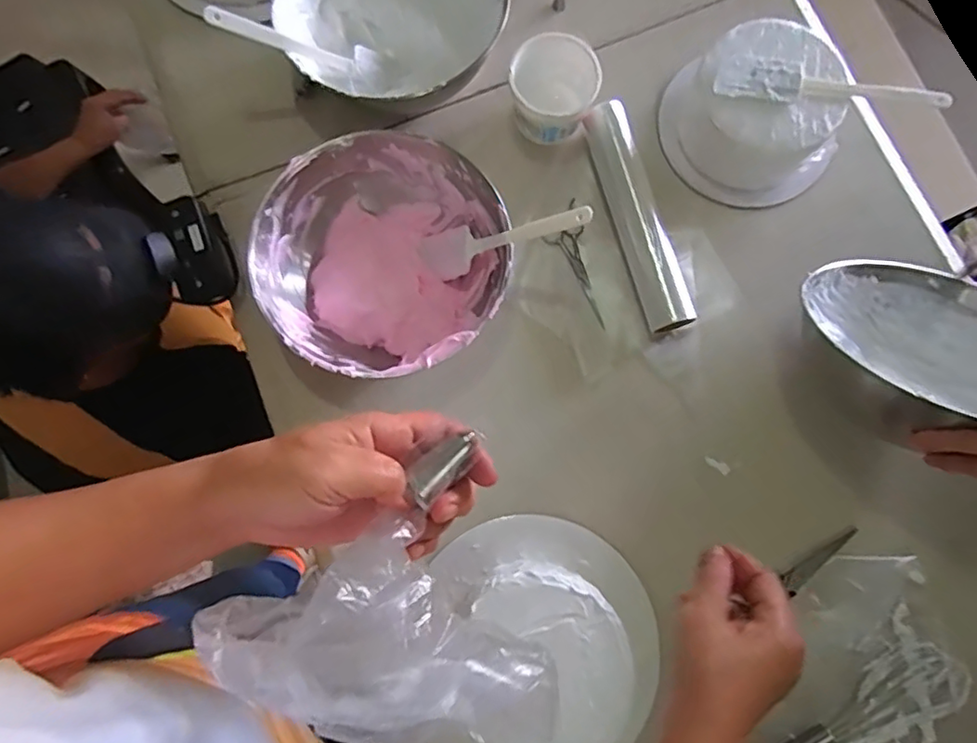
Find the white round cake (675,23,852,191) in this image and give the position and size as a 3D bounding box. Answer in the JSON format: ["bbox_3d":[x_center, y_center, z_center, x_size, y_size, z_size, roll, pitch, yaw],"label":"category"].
[{"bbox_3d":[0.281,-0.275,0.621,0.149,0.078,0.140,0,78,1],"label":"white round cake"}]

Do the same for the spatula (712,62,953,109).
[{"bbox_3d":[0.336,-0.282,0.585,0.225,0.014,0.038,3,78,2],"label":"spatula"}]

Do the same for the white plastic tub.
[{"bbox_3d":[0.068,-0.293,0.637,0.088,0.081,0.088,0,78,1],"label":"white plastic tub"}]

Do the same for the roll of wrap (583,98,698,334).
[{"bbox_3d":[0.158,-0.163,0.638,0.051,0.048,0.248,-15,78,-2],"label":"roll of wrap"}]

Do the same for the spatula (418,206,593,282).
[{"bbox_3d":[0.007,-0.125,0.556,0.205,0.020,0.048,-6,74,45],"label":"spatula"}]

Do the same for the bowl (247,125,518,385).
[{"bbox_3d":[-0.102,-0.107,0.595,0.219,0.099,0.232,0,78,1],"label":"bowl"}]

